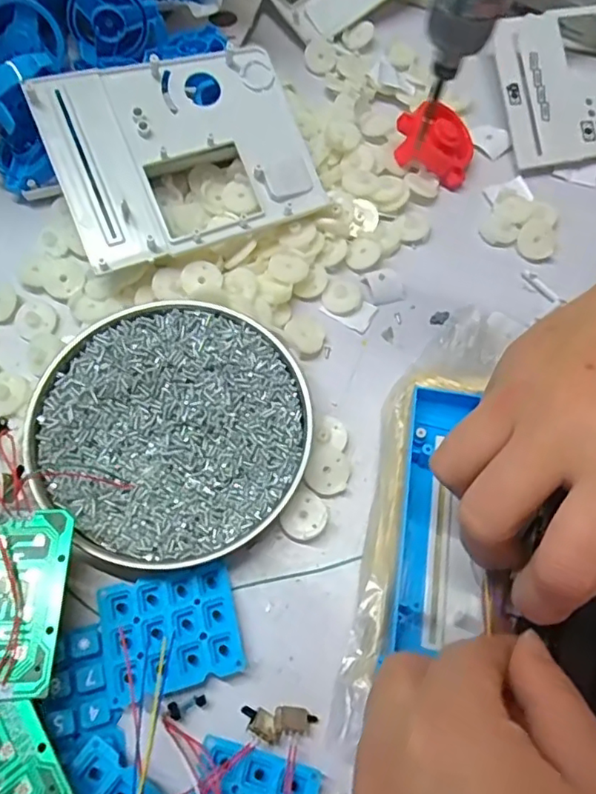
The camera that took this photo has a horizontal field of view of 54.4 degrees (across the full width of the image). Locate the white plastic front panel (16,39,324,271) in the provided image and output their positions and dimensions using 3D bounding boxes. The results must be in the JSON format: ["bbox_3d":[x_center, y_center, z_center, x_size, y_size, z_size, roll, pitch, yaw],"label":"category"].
[{"bbox_3d":[-0.066,-0.144,0.337,0.143,0.010,0.114,-22,88,-13],"label":"white plastic front panel"}]

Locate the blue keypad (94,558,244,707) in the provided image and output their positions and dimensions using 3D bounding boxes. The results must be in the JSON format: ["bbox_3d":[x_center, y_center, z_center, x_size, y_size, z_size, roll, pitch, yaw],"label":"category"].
[{"bbox_3d":[-0.057,0.105,0.261,0.059,0.005,0.049,-13,67,-8],"label":"blue keypad"}]

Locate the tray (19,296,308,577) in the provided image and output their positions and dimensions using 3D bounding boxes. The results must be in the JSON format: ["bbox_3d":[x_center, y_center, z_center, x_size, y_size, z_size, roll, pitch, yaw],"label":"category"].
[{"bbox_3d":[-0.063,0.015,0.293,0.130,0.018,0.132,1,66,-2],"label":"tray"}]

